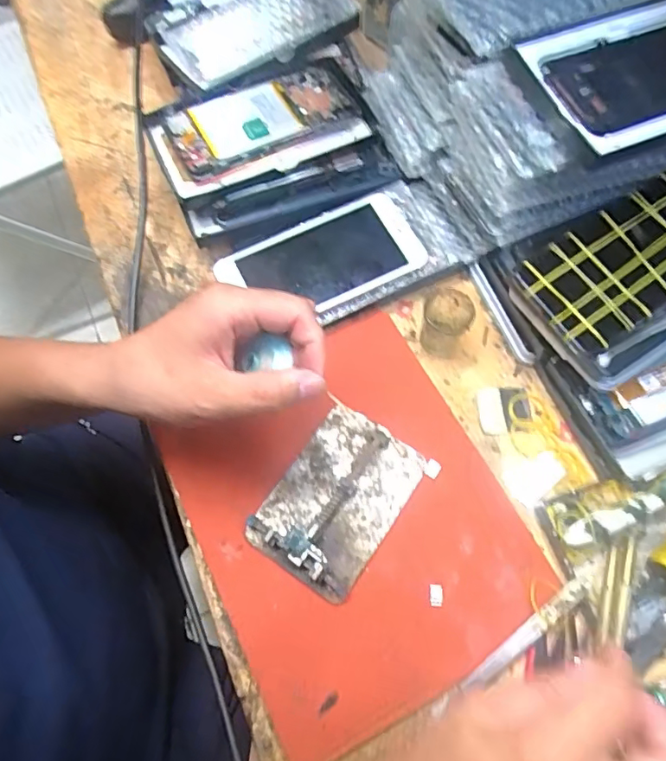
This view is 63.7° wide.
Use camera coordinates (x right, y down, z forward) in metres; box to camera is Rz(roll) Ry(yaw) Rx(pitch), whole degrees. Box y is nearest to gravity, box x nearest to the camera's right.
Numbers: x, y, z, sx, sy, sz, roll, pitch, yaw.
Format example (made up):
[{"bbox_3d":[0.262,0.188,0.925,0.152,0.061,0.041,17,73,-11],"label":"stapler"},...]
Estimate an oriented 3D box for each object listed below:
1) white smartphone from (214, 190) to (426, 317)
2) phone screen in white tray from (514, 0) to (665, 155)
[{"bbox_3d":[-0.008,-0.096,0.433,0.157,0.009,0.080,-23,69,-9],"label":"white smartphone"},{"bbox_3d":[0.209,-0.201,0.350,0.163,0.016,0.094,-21,79,-10],"label":"phone screen in white tray"}]

